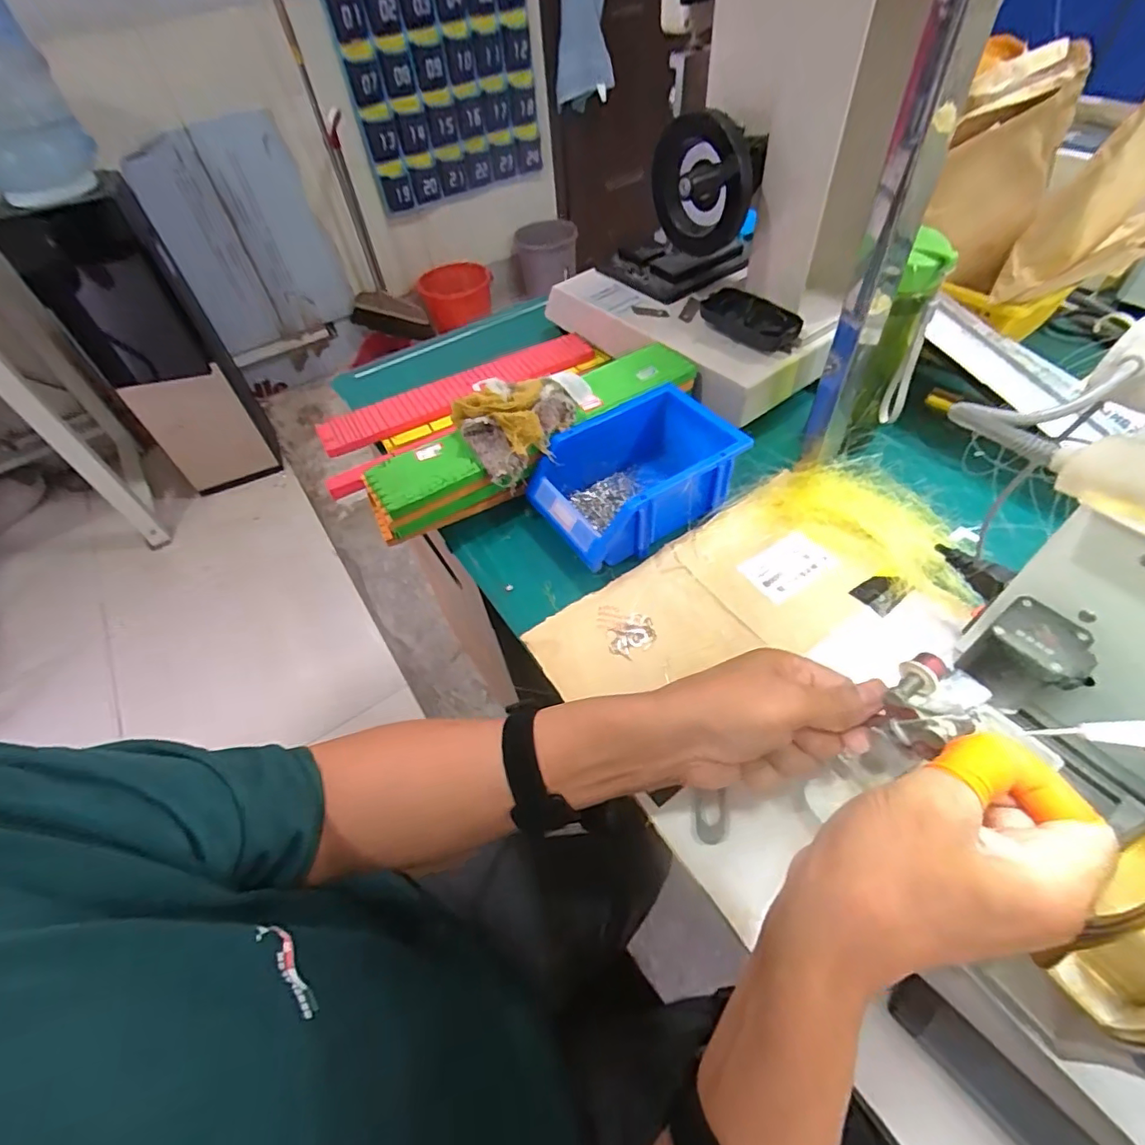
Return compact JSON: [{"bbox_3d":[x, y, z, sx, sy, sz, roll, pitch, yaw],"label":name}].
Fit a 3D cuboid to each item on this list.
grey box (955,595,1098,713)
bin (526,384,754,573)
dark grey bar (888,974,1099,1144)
[{"bbox_3d":[0.266,0.051,0.323,0.051,0.037,0.048,-34,56,-19],"label":"grey box"},{"bbox_3d":[0.055,-0.092,0.519,0.178,0.070,0.132,-27,54,-15],"label":"bin"},{"bbox_3d":[0.224,0.265,0.260,0.026,0.013,0.139,-38,58,-22],"label":"dark grey bar"}]

